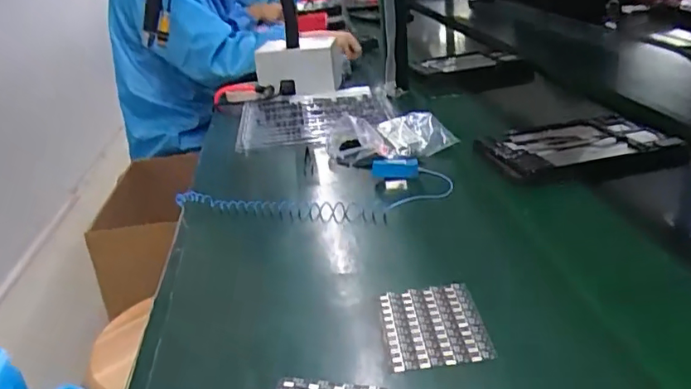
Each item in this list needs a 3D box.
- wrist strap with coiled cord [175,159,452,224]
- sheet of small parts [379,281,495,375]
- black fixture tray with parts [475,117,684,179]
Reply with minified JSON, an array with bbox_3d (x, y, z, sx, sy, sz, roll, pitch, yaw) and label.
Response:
[{"bbox_3d":[-0.039,-0.009,0.725,0.343,0.036,0.159,5,27,22],"label":"wrist strap with coiled cord"},{"bbox_3d":[0.073,0.108,0.459,0.079,0.009,0.090,-6,25,-1],"label":"sheet of small parts"},{"bbox_3d":[0.314,-0.072,0.780,0.245,0.015,0.138,-10,27,-11],"label":"black fixture tray with parts"}]

